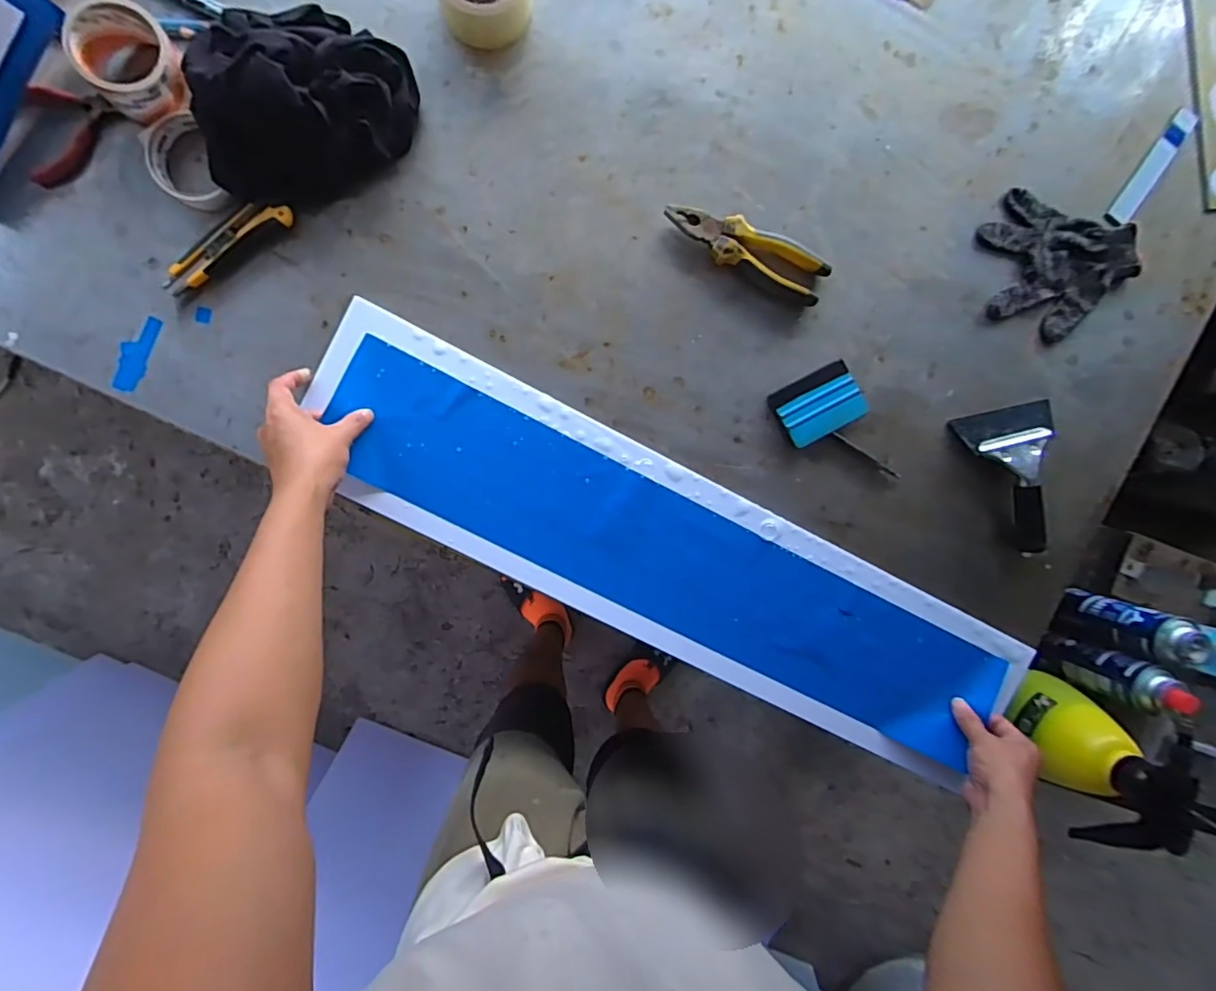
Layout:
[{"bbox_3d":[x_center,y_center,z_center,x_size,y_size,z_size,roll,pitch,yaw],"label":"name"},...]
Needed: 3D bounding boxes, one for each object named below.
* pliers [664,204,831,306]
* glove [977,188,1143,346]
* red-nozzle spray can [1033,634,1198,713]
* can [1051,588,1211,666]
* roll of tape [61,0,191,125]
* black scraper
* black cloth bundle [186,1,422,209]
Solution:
[{"bbox_3d":[0.154,-0.276,0.636,0.189,0.026,0.055,24,92,-6],"label":"pliers"},{"bbox_3d":[0.524,-0.260,0.670,0.189,0.020,0.144,17,93,-6],"label":"glove"},{"bbox_3d":[0.714,0.254,0.818,0.060,0.189,0.066,0,95,-5],"label":"red-nozzle spray can"},{"bbox_3d":[0.738,0.189,0.819,0.058,0.167,0.070,13,93,-6],"label":"can"},{"bbox_3d":[-0.463,-0.422,0.565,0.087,0.052,0.100,-42,97,0],"label":"roll of tape"},{"bbox_3d":[0.483,-0.016,0.680,0.120,0.035,0.175,-9,95,-4],"label":"black scraper"},{"bbox_3d":[-0.307,-0.396,0.566,0.220,0.080,0.164,-31,96,-2],"label":"black cloth bundle"}]

